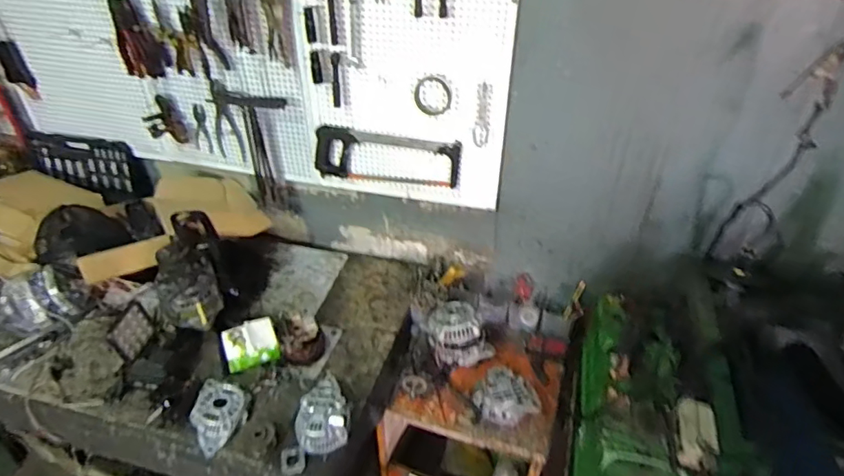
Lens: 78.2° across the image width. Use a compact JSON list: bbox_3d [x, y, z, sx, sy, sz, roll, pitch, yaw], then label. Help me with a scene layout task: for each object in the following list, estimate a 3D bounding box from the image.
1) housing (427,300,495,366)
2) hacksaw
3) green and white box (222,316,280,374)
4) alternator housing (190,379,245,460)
[{"bbox_3d":[0.090,0.250,1.361,0.153,0.113,0.145,-1,37,0],"label":"housing"},{"bbox_3d":[-0.094,-0.205,1.356,0.387,0.142,0.026,8,38,11],"label":"hacksaw"},{"bbox_3d":[-0.427,0.263,1.288,0.133,0.053,0.115,-14,39,-17],"label":"green and white box"},{"bbox_3d":[-0.459,0.393,1.157,0.112,0.044,0.171,1,37,2],"label":"alternator housing"}]

